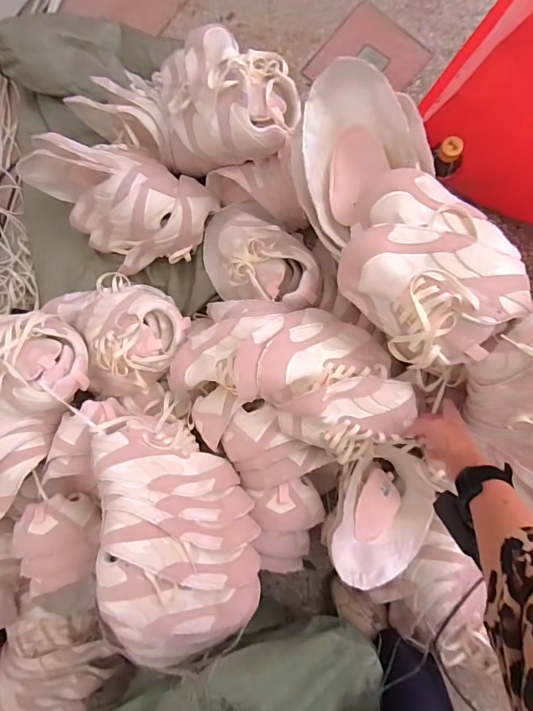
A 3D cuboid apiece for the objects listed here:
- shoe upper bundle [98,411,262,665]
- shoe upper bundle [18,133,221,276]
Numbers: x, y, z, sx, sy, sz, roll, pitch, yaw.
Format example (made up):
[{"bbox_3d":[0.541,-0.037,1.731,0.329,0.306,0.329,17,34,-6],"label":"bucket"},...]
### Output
[{"bbox_3d":[-0.128,0.274,0.576,0.213,0.128,0.373,-9,89,8],"label":"shoe upper bundle"},{"bbox_3d":[-0.270,-0.290,0.729,0.295,0.134,0.218,38,96,6],"label":"shoe upper bundle"}]

